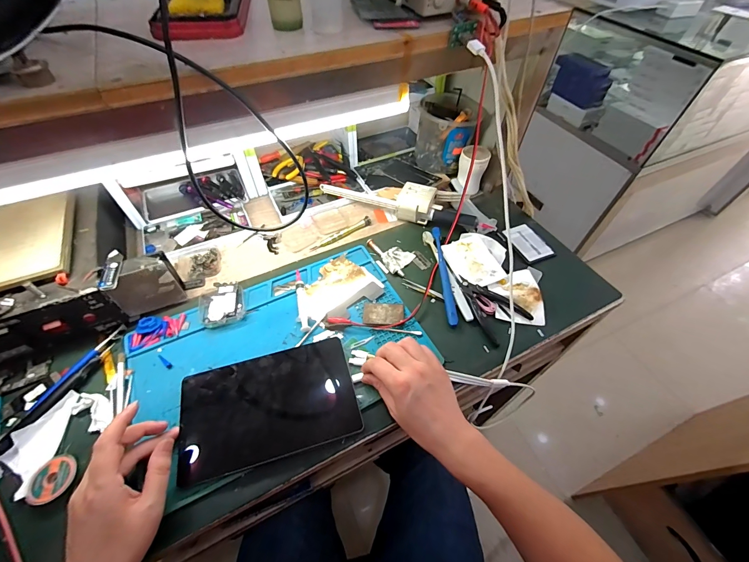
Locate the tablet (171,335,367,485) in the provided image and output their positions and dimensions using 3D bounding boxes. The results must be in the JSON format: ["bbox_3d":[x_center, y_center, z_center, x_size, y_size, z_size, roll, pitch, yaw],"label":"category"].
[{"bbox_3d":[-0.128,0.151,0.403,0.202,0.008,0.128,-14,54,-12],"label":"tablet"}]

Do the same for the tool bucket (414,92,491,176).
[{"bbox_3d":[0.145,-0.300,0.675,0.109,0.116,0.114,1,53,-1],"label":"tool bucket"}]

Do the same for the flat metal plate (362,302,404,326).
[{"bbox_3d":[0.014,0.050,0.494,0.060,0.004,0.040,3,53,1],"label":"flat metal plate"}]

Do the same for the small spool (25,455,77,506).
[{"bbox_3d":[-0.347,0.213,0.351,0.044,0.005,0.044,1,53,-1],"label":"small spool"}]

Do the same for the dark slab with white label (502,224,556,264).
[{"bbox_3d":[0.272,-0.068,0.583,0.064,0.006,0.083,-15,55,-12],"label":"dark slab with white label"}]

